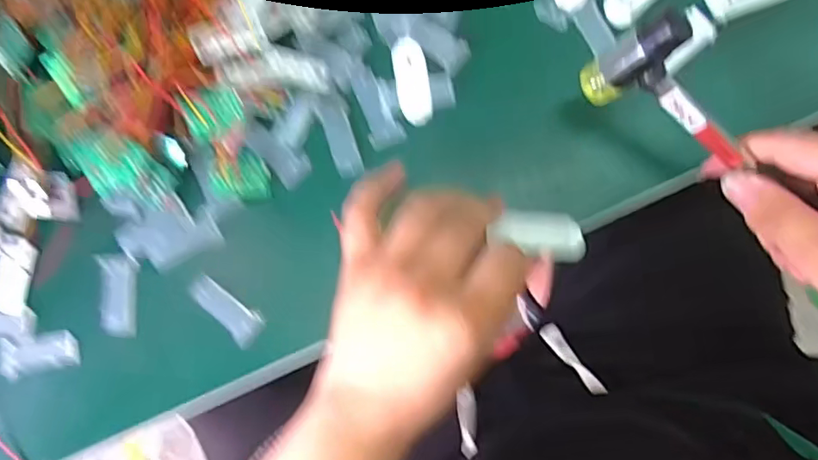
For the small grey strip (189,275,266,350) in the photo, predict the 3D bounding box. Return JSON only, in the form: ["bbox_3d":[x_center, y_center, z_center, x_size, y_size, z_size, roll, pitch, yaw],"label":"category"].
[{"bbox_3d":[-0.115,0.049,0.361,0.022,0.009,0.053,-44,86,-1],"label":"small grey strip"}]

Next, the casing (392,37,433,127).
[{"bbox_3d":[0.002,-0.096,0.367,0.021,0.006,0.056,-9,87,2],"label":"casing"}]

